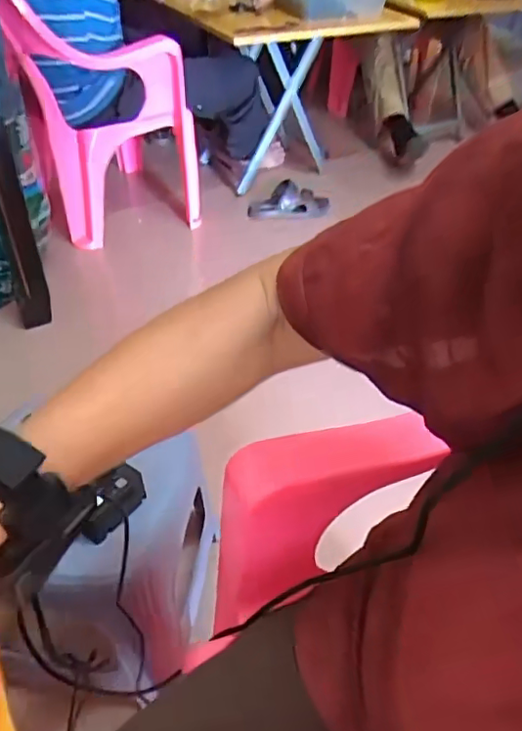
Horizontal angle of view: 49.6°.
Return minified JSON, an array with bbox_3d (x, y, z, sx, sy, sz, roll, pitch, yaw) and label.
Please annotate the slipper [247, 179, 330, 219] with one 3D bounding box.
[{"bbox_3d":[0.093,-0.517,1.772,0.277,0.092,0.091,-12,44,-18],"label":"slipper"}]

